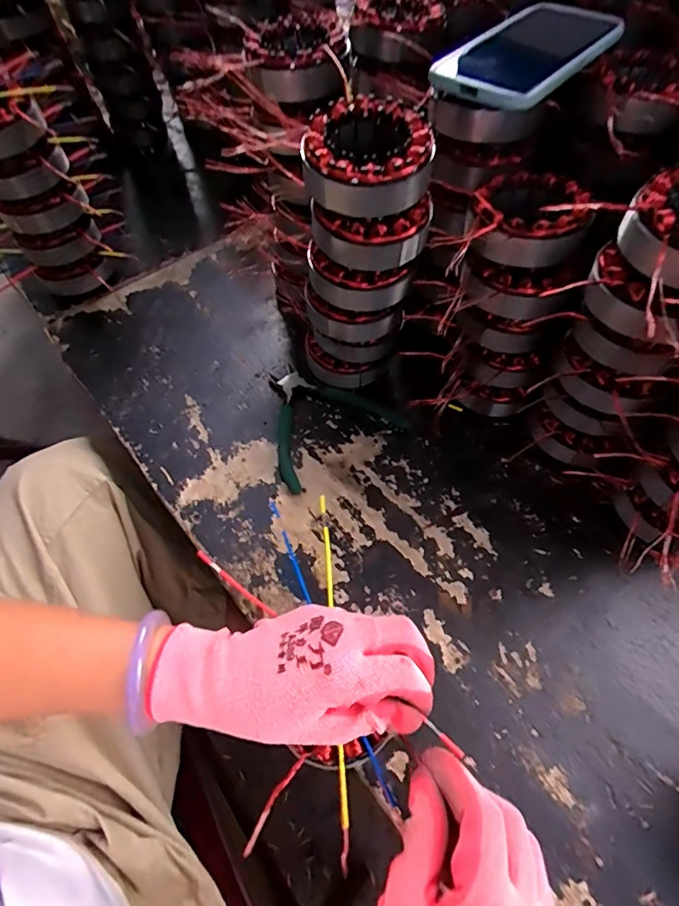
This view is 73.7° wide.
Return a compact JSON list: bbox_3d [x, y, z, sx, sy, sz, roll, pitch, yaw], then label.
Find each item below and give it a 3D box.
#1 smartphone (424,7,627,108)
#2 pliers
[{"bbox_3d":[0.144,-0.302,0.342,0.083,0.009,0.166,37,68,21],"label":"smartphone"},{"bbox_3d":[-0.023,-0.043,0.464,0.138,0.012,0.130,-31,61,-18],"label":"pliers"}]

